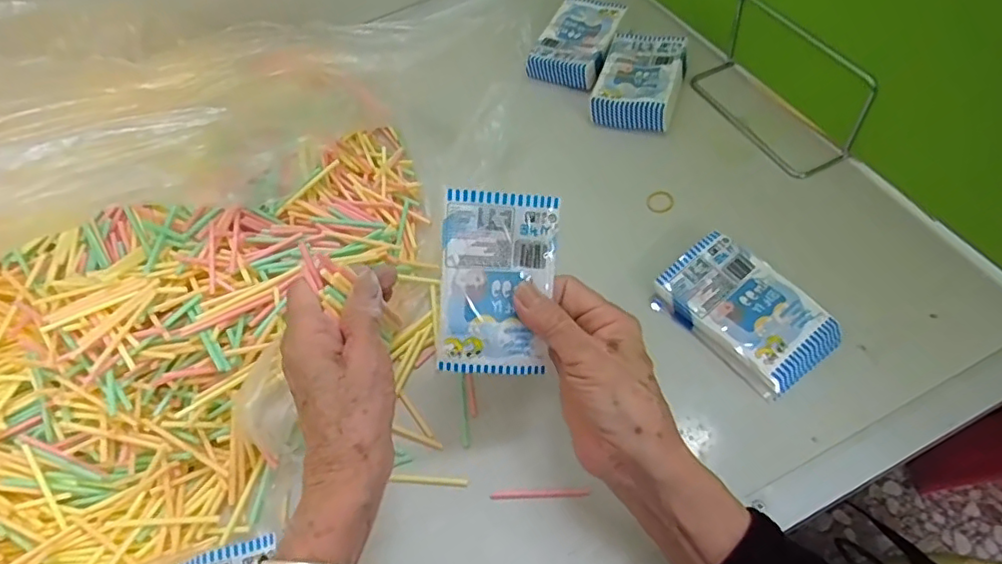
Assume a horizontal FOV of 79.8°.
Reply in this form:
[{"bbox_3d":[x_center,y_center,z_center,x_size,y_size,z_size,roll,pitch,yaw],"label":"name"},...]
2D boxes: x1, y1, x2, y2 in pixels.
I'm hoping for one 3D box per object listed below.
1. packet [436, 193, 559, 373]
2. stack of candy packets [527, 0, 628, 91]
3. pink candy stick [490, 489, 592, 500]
[{"bbox_3d":[-0.002,0.001,0.341,0.063,0.008,0.102,1,98,-12],"label":"packet"},{"bbox_3d":[0.072,-0.233,0.586,0.069,0.024,0.115,17,60,16],"label":"stack of candy packets"},{"bbox_3d":[0.024,0.131,0.370,0.062,0.004,0.005,-7,59,15],"label":"pink candy stick"}]

